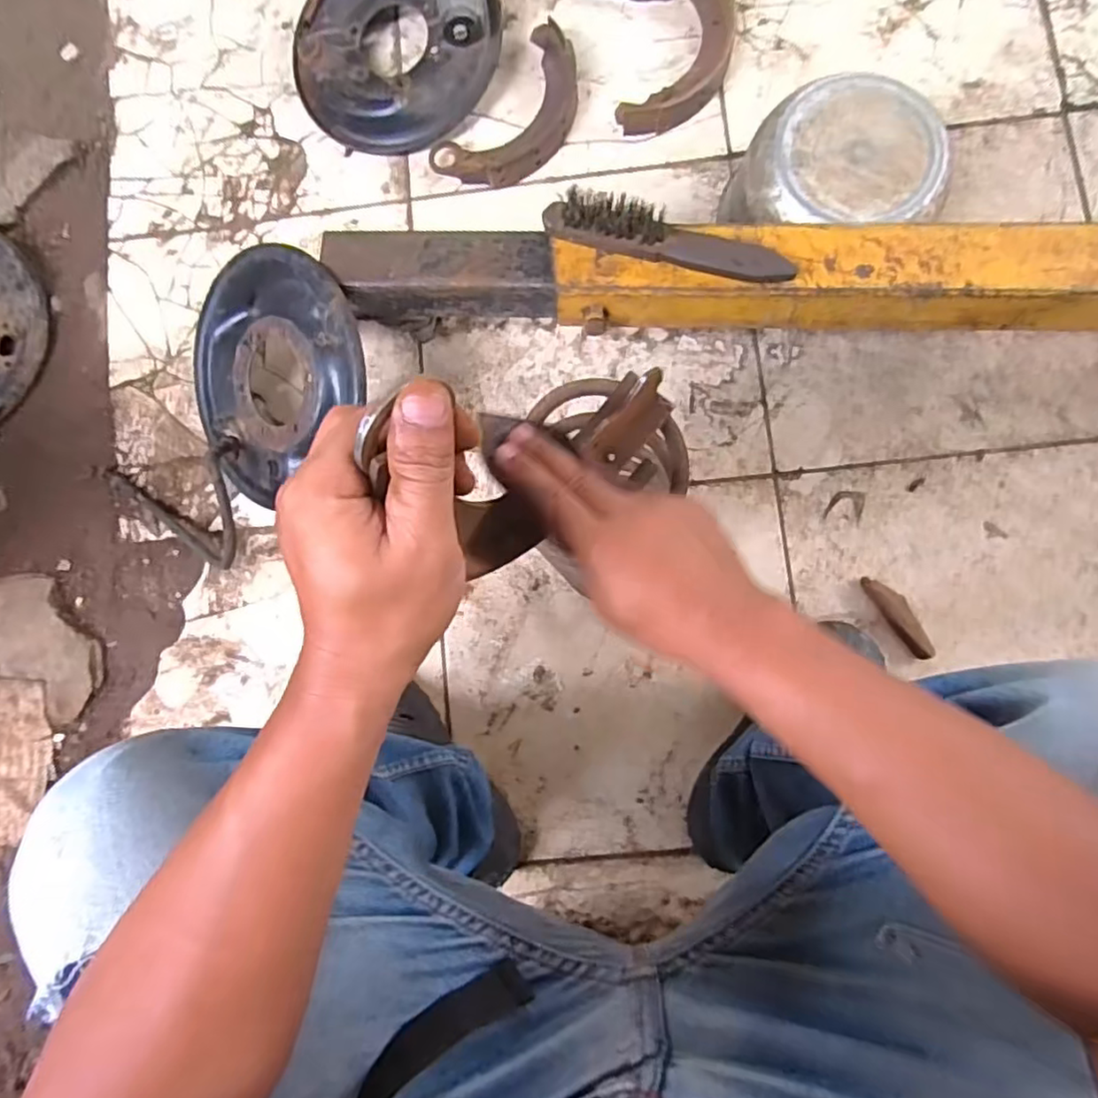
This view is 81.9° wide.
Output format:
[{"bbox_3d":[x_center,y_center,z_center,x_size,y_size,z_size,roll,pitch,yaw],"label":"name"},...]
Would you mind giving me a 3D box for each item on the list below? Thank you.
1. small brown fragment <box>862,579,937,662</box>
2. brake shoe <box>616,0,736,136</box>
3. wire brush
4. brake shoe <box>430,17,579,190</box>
[{"bbox_3d":[0.389,0.073,0.702,0.028,0.018,0.105,-35,84,1],"label":"small brown fragment"},{"bbox_3d":[0.172,-0.605,0.775,0.097,0.038,0.227,24,87,6],"label":"brake shoe"},{"bbox_3d":[0.110,-0.285,0.576,0.225,0.049,0.035,13,84,5],"label":"wire brush"},{"bbox_3d":[-0.037,-0.531,0.783,0.117,0.033,0.220,42,89,6],"label":"brake shoe"}]

